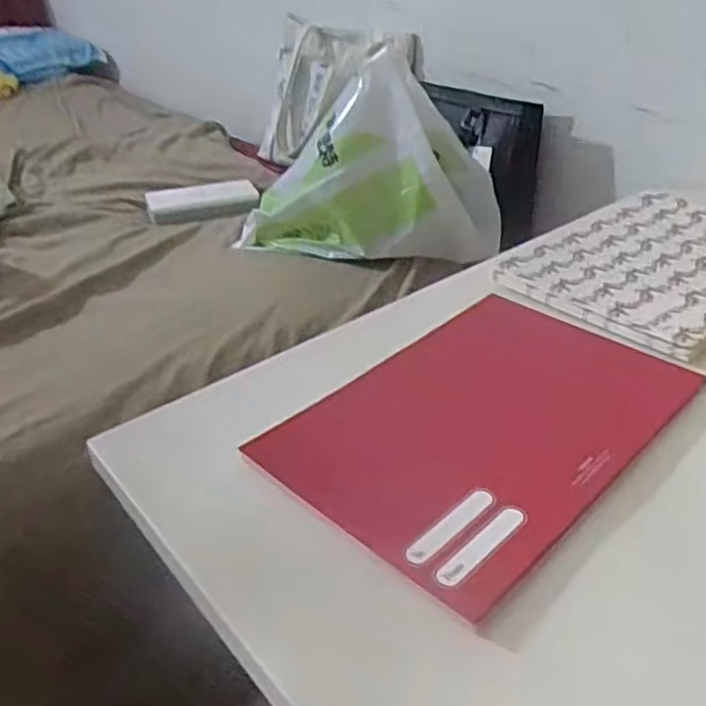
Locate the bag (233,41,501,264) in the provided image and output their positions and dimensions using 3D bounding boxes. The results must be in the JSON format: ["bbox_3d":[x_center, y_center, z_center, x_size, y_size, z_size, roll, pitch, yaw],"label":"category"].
[{"bbox_3d":[0.016,-0.222,0.851,0.334,0.225,0.103,3,32,5],"label":"bag"}]

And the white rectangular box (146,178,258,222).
[{"bbox_3d":[-0.227,-0.233,1.071,0.165,0.032,0.054,-12,34,-18],"label":"white rectangular box"}]

